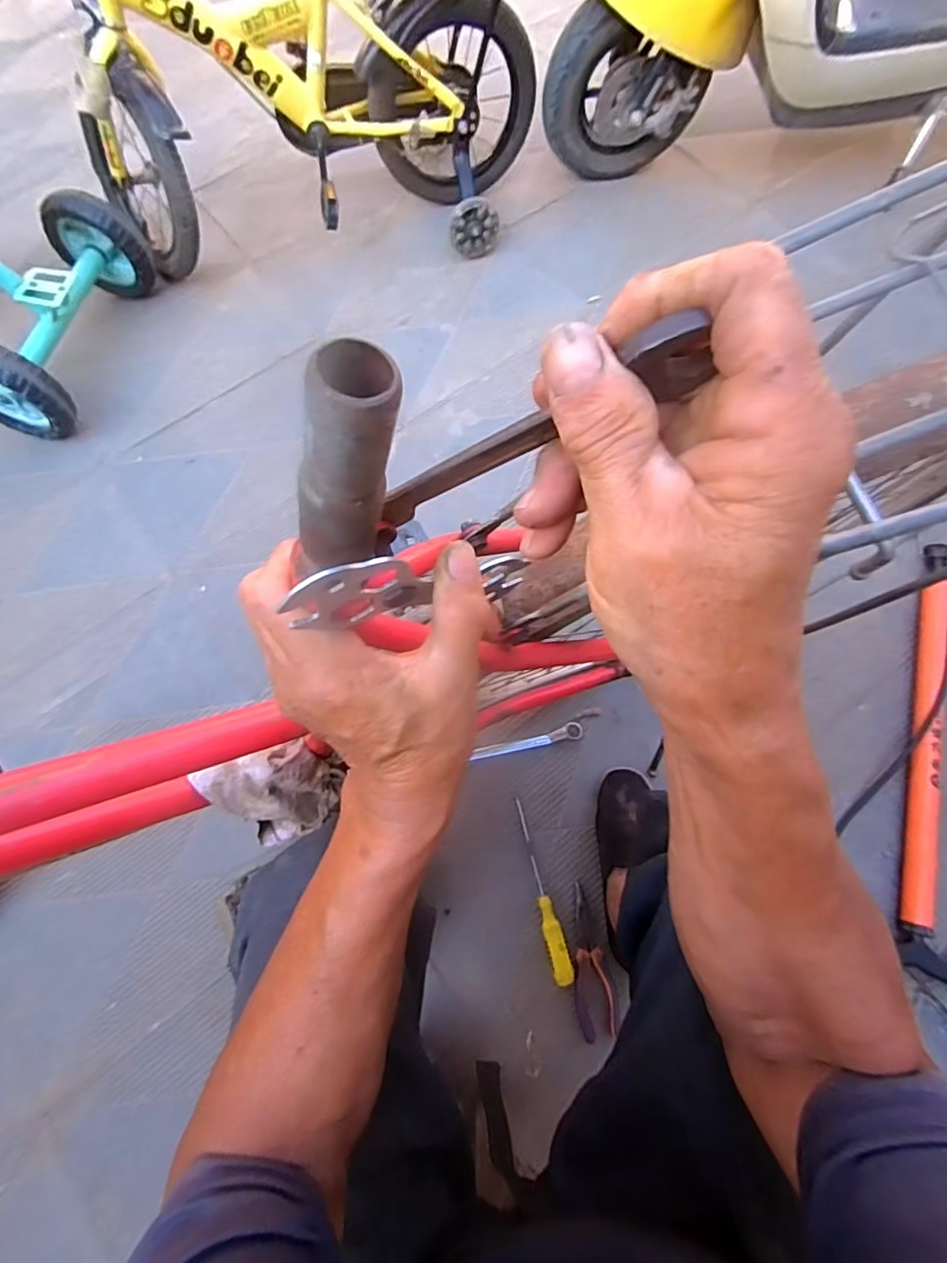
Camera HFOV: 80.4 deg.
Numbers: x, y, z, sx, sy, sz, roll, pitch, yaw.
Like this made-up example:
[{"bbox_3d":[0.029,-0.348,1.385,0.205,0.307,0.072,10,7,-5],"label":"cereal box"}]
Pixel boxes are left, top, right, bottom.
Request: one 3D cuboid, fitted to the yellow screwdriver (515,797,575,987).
[{"bbox_3d":[0.095,0.360,0.790,0.028,0.028,0.241,-14,70,-3],"label":"yellow screwdriver"}]

